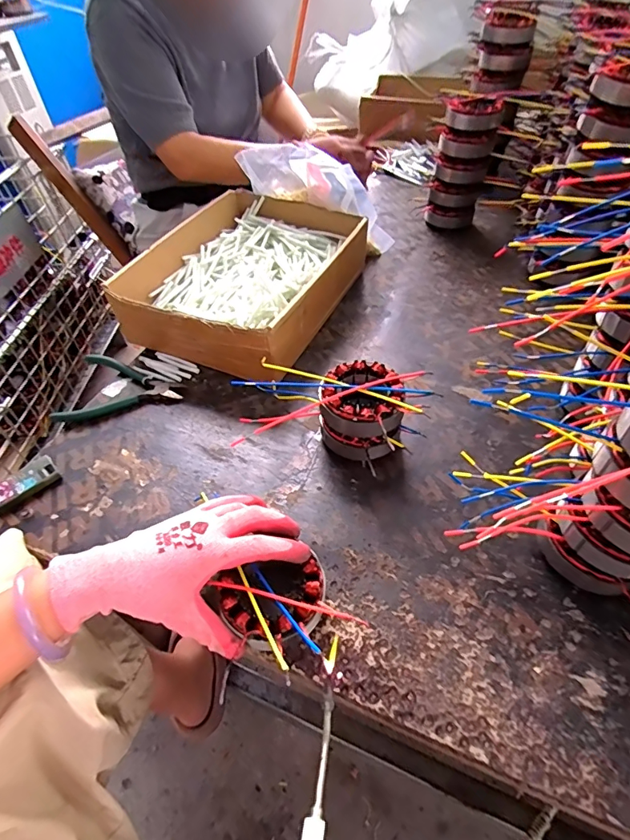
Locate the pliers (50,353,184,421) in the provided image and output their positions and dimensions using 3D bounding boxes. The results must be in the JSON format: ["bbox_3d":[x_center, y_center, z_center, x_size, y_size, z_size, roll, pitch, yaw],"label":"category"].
[{"bbox_3d":[-0.235,-0.039,0.560,0.140,0.016,0.108,4,49,6],"label":"pliers"}]

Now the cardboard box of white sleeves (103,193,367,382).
[{"bbox_3d":[-0.092,-0.206,0.650,0.243,0.085,0.325,18,52,18],"label":"cardboard box of white sleeves"}]

